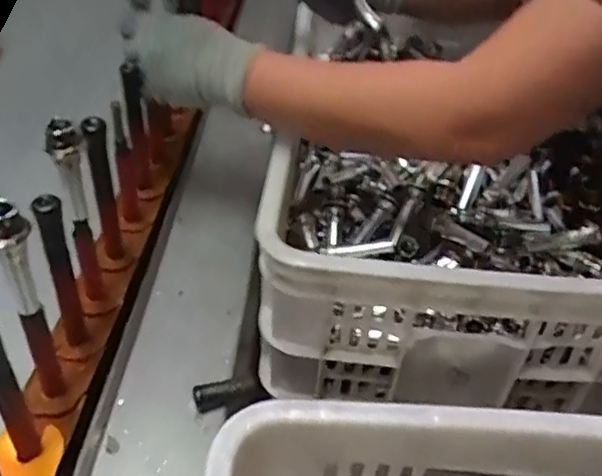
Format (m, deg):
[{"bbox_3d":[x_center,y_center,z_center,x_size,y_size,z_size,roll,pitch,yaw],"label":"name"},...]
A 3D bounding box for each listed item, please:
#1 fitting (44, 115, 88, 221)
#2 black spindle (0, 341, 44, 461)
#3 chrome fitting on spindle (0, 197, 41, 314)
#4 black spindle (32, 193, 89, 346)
[{"bbox_3d":[-0.168,-0.046,0.463,0.023,0.086,0.018,-14,44,-19],"label":"fitting"},{"bbox_3d":[-0.181,0.095,0.390,0.017,0.127,0.012,-25,49,-29],"label":"black spindle"},{"bbox_3d":[-0.175,0.014,0.391,0.021,0.081,0.020,10,41,7],"label":"chrome fitting on spindle"},{"bbox_3d":[-0.177,0.028,0.470,0.018,0.130,0.018,-17,45,-23],"label":"black spindle"}]

